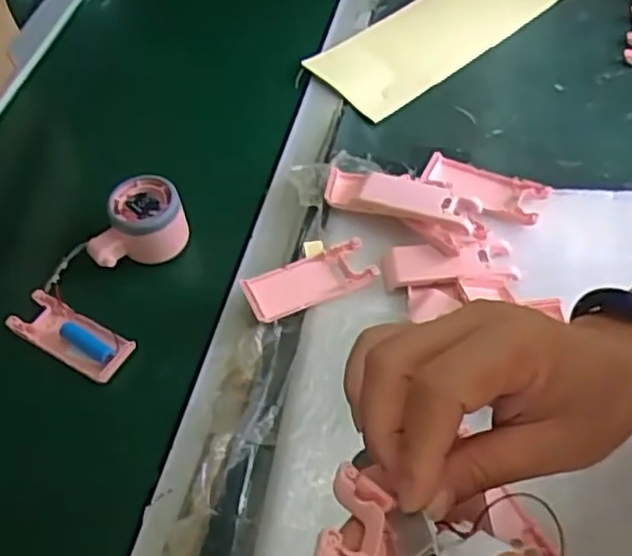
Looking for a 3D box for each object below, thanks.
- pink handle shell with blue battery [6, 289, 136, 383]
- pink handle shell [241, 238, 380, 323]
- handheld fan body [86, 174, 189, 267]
[{"bbox_3d":[-0.193,0.045,0.563,0.103,0.015,0.039,25,59,20],"label":"pink handle shell with blue battery"},{"bbox_3d":[-0.005,0.001,0.562,0.102,0.010,0.041,-18,67,-19],"label":"pink handle shell"},{"bbox_3d":[-0.151,-0.045,0.598,0.079,0.048,0.053,-19,55,-10],"label":"handheld fan body"}]

